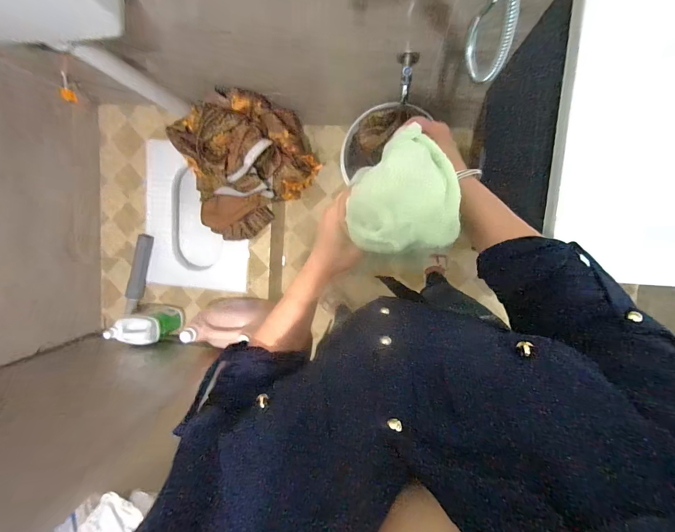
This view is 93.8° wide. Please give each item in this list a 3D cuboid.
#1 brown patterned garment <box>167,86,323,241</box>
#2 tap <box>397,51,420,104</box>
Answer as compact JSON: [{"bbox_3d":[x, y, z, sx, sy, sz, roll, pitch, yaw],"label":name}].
[{"bbox_3d":[-0.311,-0.339,1.060,0.416,0.277,0.382,1,95,7],"label":"brown patterned garment"},{"bbox_3d":[0.161,-0.455,0.752,0.052,0.069,0.117,11,97,6],"label":"tap"}]

